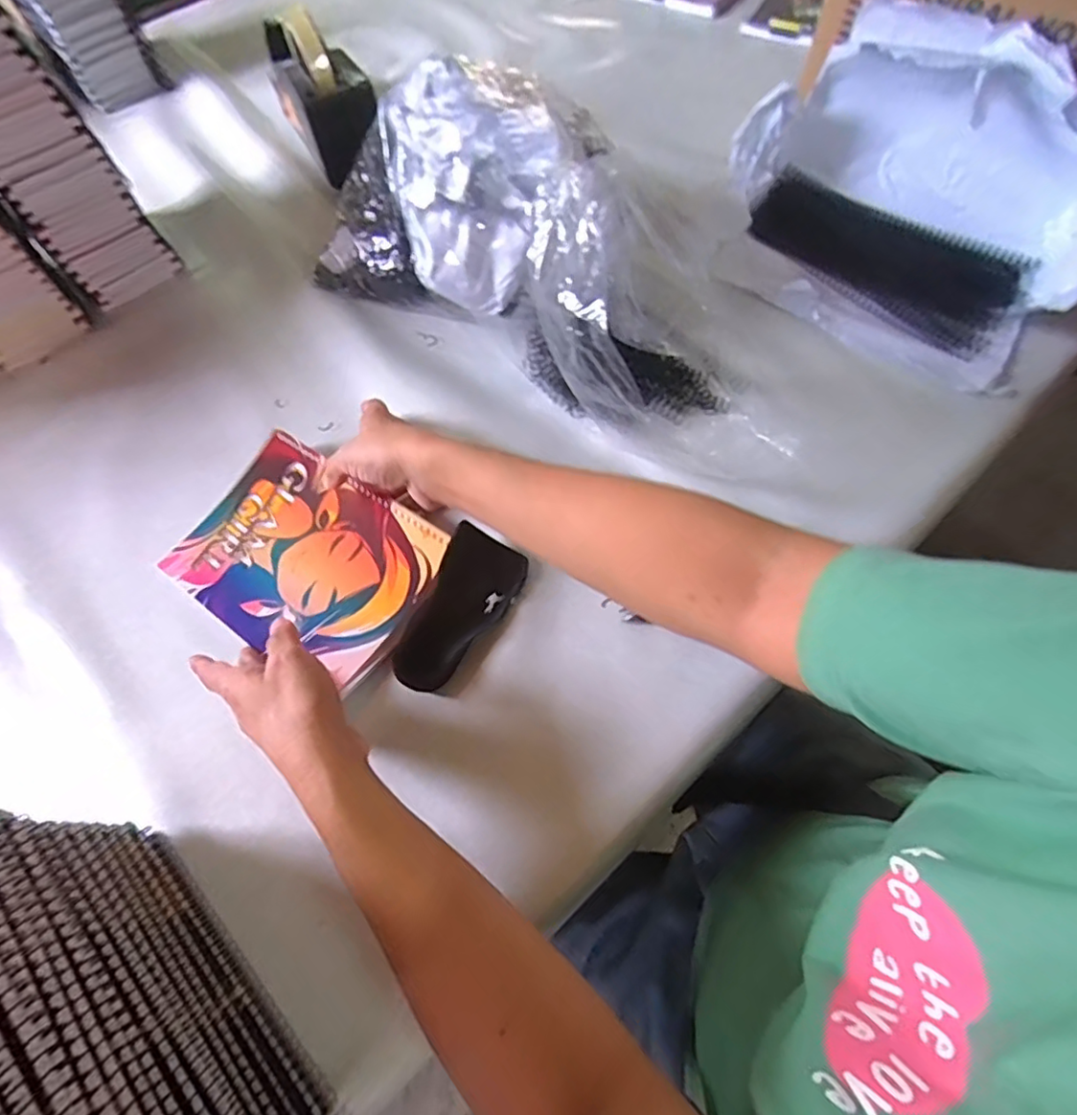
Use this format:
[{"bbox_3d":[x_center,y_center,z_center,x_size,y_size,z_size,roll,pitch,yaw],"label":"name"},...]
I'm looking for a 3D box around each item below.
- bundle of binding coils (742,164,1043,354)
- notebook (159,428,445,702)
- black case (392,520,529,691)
[{"bbox_3d":[0.315,-0.280,0.553,0.240,0.032,0.111,38,71,19],"label":"bundle of binding coils"},{"bbox_3d":[-0.176,-0.002,0.447,0.193,0.021,0.140,31,69,17],"label":"notebook"},{"bbox_3d":[-0.054,0.038,0.417,0.053,0.031,0.116,22,67,13],"label":"black case"}]

